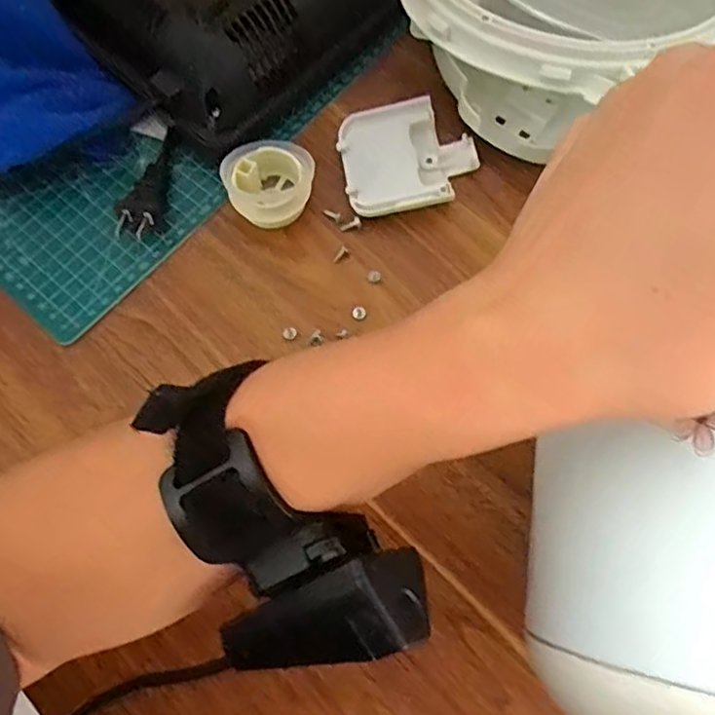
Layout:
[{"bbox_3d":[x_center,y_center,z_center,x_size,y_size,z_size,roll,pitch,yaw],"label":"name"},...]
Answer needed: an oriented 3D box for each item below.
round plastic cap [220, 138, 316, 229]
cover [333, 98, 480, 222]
[{"bbox_3d":[-0.051,-0.103,0.380,0.053,0.022,0.051,-1,68,1],"label":"round plastic cap"},{"bbox_3d":[0.031,-0.120,0.393,0.079,0.012,0.072,-10,68,-2],"label":"cover"}]

